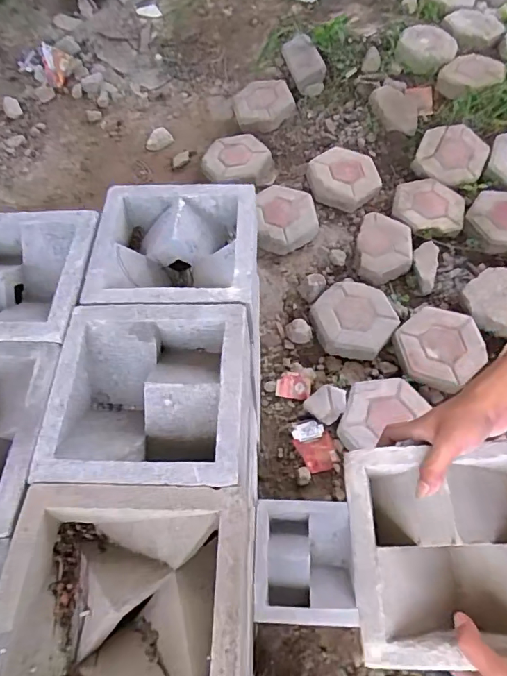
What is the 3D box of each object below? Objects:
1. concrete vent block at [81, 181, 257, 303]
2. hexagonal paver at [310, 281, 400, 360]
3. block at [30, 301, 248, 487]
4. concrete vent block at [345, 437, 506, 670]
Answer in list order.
[{"bbox_3d":[-0.098,-0.112,0.596,0.199,0.062,0.188,0,60,1],"label":"concrete vent block"},{"bbox_3d":[0.260,-0.058,1.163,0.188,0.053,0.212,35,66,19],"label":"hexagonal paver"},{"bbox_3d":[-0.108,0.061,0.498,0.198,0.064,0.200,1,60,1],"label":"block"},{"bbox_3d":[0.205,0.214,0.470,0.203,0.080,0.199,-7,63,14],"label":"concrete vent block"}]

